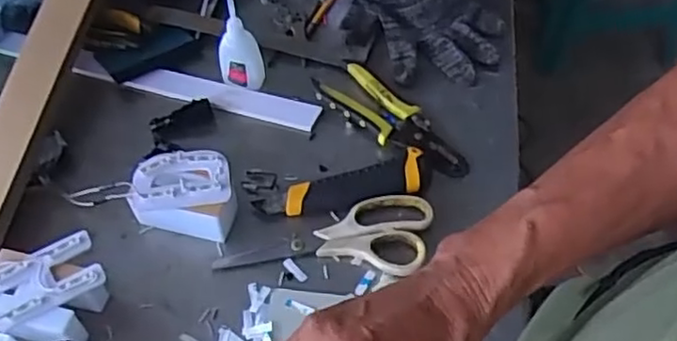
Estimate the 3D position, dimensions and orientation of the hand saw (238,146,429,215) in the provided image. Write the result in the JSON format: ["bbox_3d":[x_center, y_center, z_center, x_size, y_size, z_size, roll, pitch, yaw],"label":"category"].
[{"bbox_3d":[-0.002,0.010,0.607,0.166,0.015,0.050,-7,54,-3],"label":"hand saw"}]

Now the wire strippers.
[{"bbox_3d":[0.052,-0.051,0.646,0.166,0.023,0.055,38,63,26],"label":"wire strippers"}]

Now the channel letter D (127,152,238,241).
[{"bbox_3d":[-0.131,0.021,0.586,0.086,0.051,0.059,5,54,6],"label":"channel letter D"}]

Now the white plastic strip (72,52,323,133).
[{"bbox_3d":[-0.150,-0.086,0.690,0.271,0.008,0.031,14,70,10],"label":"white plastic strip"}]

